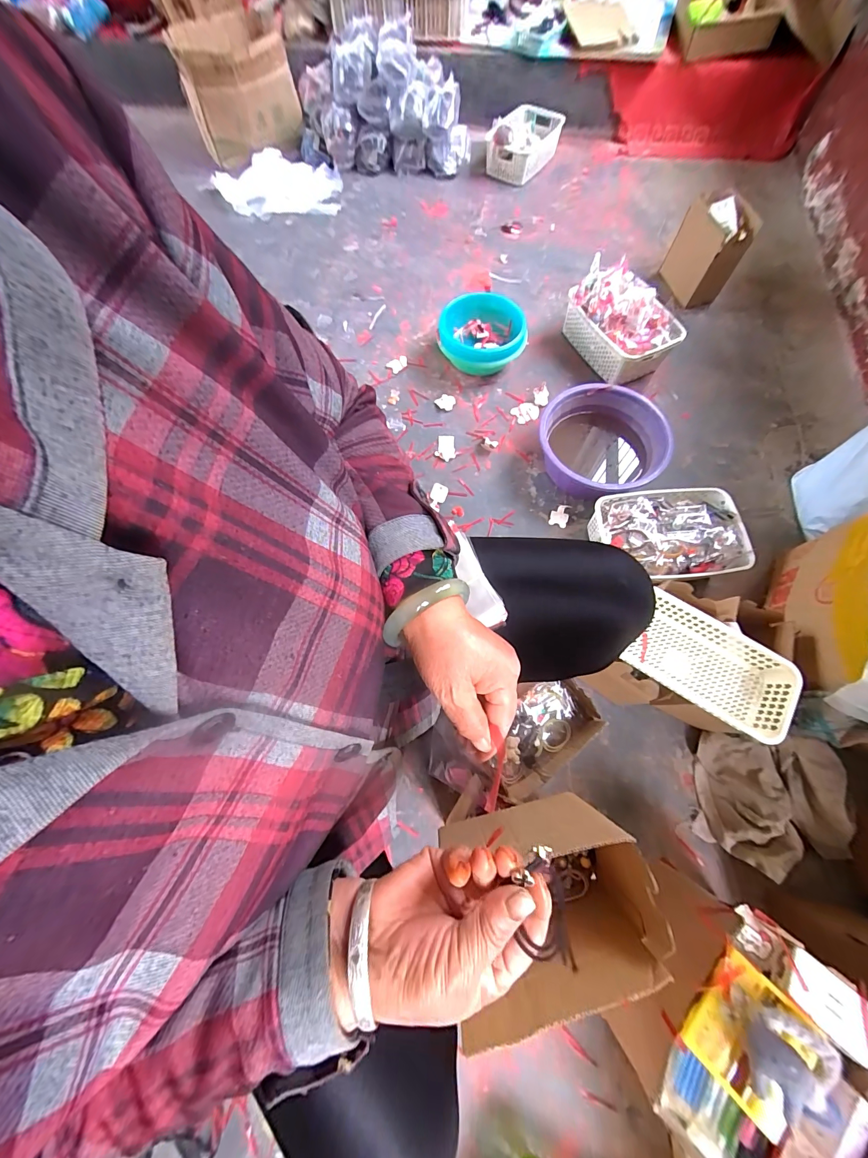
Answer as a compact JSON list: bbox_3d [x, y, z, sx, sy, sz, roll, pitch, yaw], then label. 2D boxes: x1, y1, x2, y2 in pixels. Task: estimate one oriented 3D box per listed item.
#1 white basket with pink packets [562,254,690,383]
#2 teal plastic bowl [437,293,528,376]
[{"bbox_3d":[0.495,-0.685,0.989,0.171,0.161,0.297,-26,72,-7],"label":"white basket with pink packets"},{"bbox_3d":[0.133,-0.661,1.014,0.228,0.103,0.243,-1,70,2],"label":"teal plastic bowl"}]

